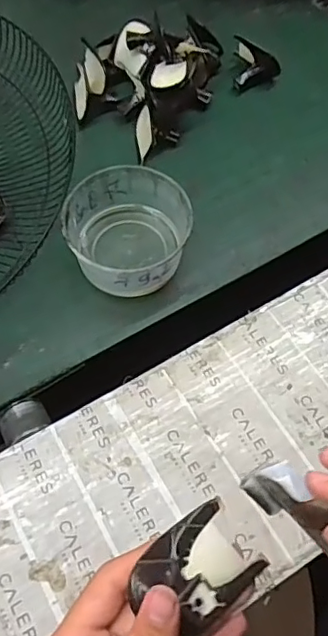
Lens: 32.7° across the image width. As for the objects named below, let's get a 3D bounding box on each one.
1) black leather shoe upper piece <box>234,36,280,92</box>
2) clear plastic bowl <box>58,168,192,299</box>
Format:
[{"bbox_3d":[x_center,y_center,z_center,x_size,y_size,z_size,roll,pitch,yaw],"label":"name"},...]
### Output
[{"bbox_3d":[0.109,-0.298,0.658,0.049,0.038,0.050,1,63,-1],"label":"black leather shoe upper piece"},{"bbox_3d":[-0.035,-0.081,0.530,0.112,0.058,0.111,1,63,-1],"label":"clear plastic bowl"}]

